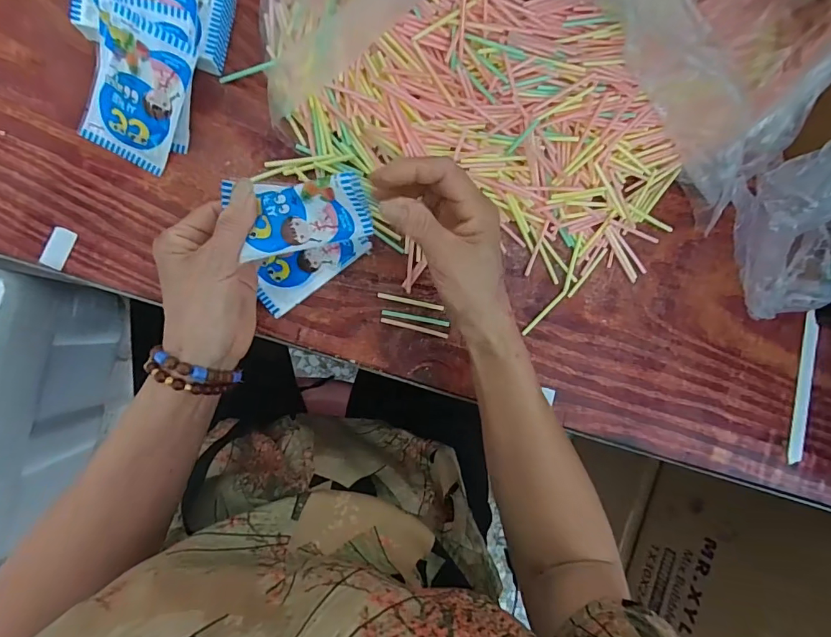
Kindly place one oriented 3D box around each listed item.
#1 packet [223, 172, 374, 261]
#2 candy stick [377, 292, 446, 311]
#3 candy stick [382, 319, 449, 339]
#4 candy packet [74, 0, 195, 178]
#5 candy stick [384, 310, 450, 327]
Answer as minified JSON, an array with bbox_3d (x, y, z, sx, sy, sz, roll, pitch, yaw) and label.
[{"bbox_3d":[-0.080,-0.068,0.299,0.097,0.014,0.049,-2,114,8],"label":"packet"},{"bbox_3d":[-0.004,-0.015,0.406,0.061,0.004,0.004,12,87,-9],"label":"candy stick"},{"bbox_3d":[0.000,0.009,0.407,0.063,0.004,0.004,15,87,-9],"label":"candy stick"},{"bbox_3d":[-0.220,-0.177,0.350,0.066,0.012,0.103,25,113,-13],"label":"candy packet"},{"bbox_3d":[0.001,0.000,0.407,0.062,0.004,0.005,11,88,-10],"label":"candy stick"}]

